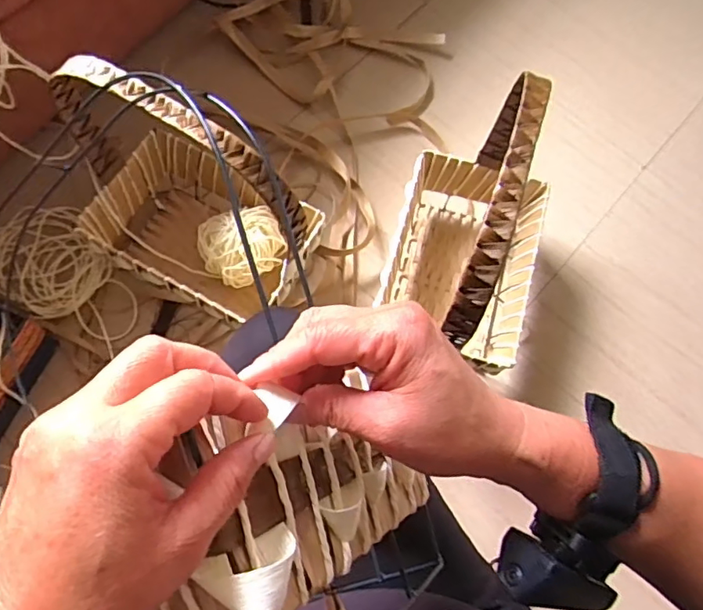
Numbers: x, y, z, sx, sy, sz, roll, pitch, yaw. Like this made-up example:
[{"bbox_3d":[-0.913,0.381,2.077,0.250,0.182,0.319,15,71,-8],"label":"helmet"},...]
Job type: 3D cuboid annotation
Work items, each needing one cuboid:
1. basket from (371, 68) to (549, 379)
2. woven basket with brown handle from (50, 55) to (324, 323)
[{"bbox_3d":[0.183,-0.100,0.821,0.228,0.430,0.369,18,70,5],"label":"basket"},{"bbox_3d":[-0.237,-0.152,0.811,0.374,0.414,0.224,27,72,8],"label":"woven basket with brown handle"}]

